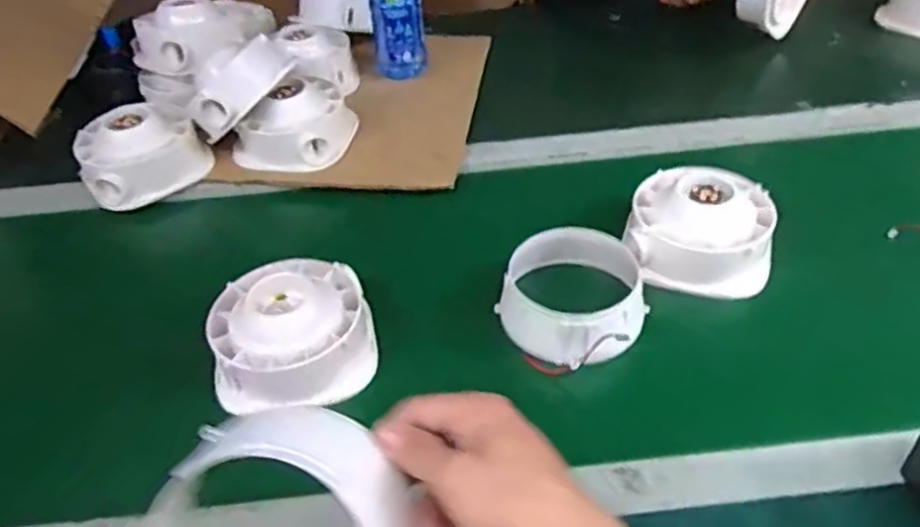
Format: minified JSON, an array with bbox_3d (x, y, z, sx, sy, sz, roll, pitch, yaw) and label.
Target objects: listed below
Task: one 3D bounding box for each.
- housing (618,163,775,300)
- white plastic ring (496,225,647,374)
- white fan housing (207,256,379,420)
[{"bbox_3d":[0.228,-0.036,0.664,0.136,0.068,0.120,3,41,10],"label":"housing"},{"bbox_3d":[0.101,0.025,0.609,0.124,0.046,0.117,-3,40,3],"label":"white plastic ring"},{"bbox_3d":[-0.147,0.058,0.611,0.138,0.071,0.142,-16,41,-12],"label":"white fan housing"}]

